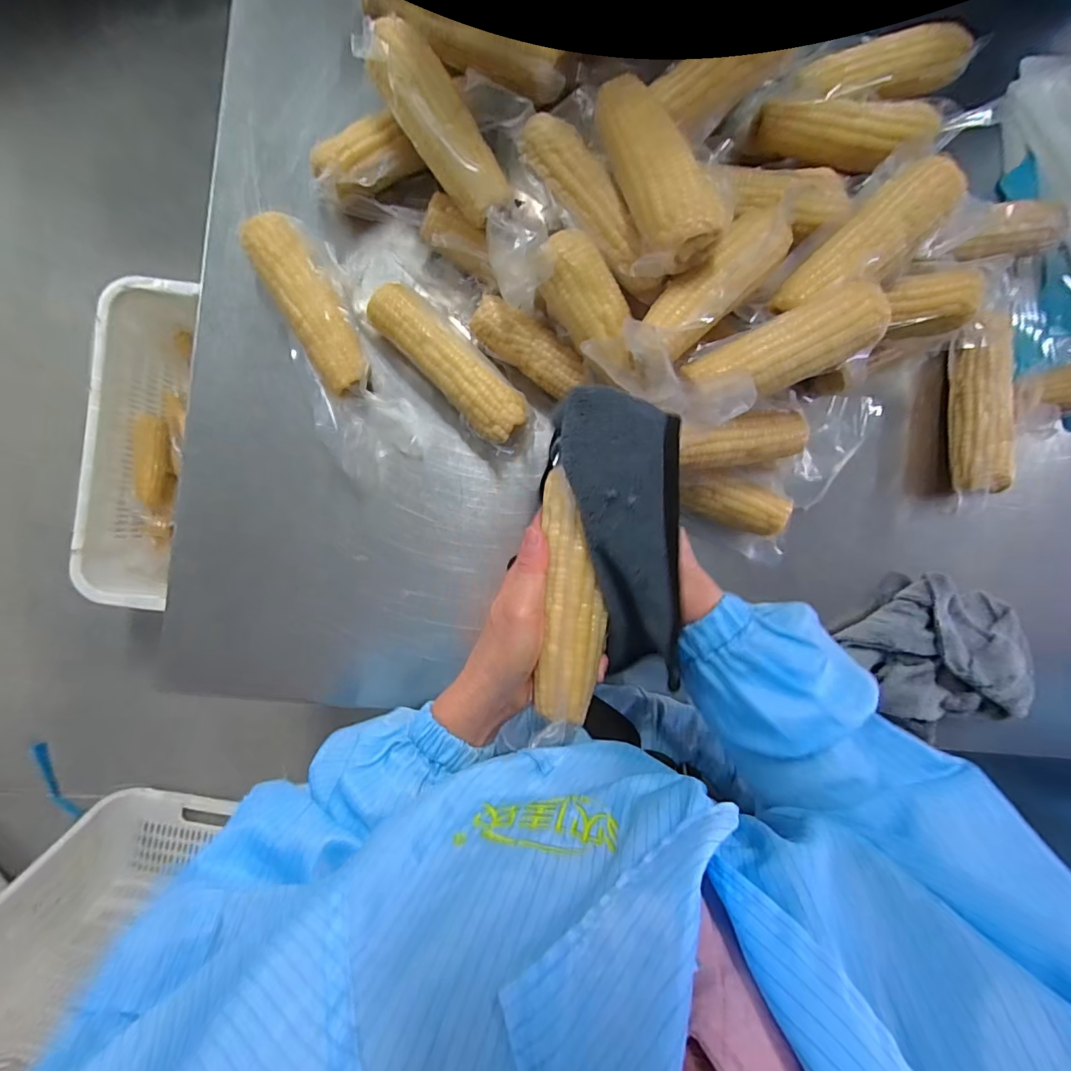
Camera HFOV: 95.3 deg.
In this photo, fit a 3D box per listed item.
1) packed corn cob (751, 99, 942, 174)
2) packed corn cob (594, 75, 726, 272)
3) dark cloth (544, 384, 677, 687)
[{"bbox_3d":[0.286,-0.369,0.452,0.161,0.043,0.046,4,90,-7],"label":"packed corn cob"},{"bbox_3d":[0.084,-0.266,0.353,0.054,0.043,0.153,-19,77,-6],"label":"packed corn cob"},{"bbox_3d":[0.059,0.002,0.311,0.071,0.073,0.193,-12,96,-6],"label":"dark cloth"}]

